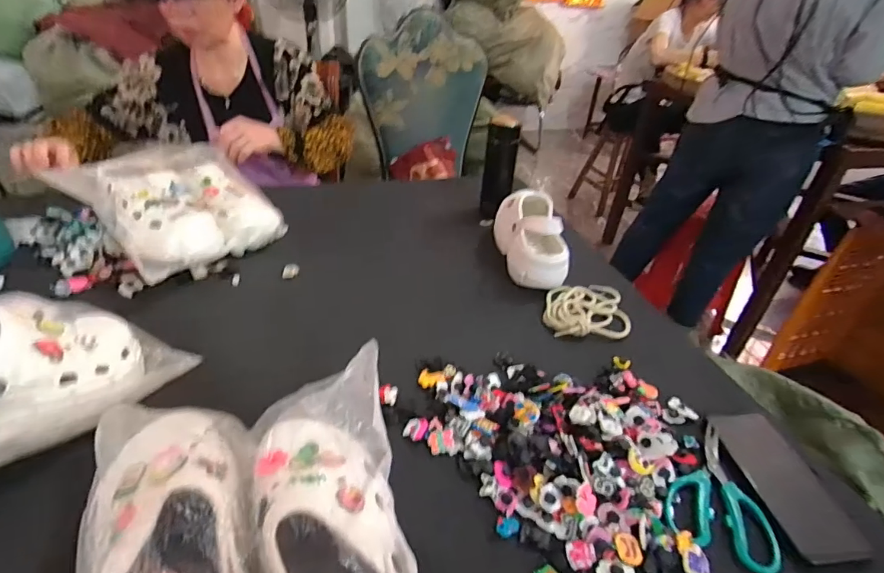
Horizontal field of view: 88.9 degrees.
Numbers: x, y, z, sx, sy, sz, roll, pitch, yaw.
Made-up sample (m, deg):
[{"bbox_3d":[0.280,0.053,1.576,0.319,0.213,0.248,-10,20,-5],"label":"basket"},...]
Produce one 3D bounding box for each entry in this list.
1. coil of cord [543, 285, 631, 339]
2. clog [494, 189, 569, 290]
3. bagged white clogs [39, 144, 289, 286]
[{"bbox_3d":[0.222,0.029,0.703,0.124,0.024,0.146,7,35,3],"label":"coil of cord"},{"bbox_3d":[0.154,-0.094,0.783,0.083,0.101,0.195,0,36,-7],"label":"clog"},{"bbox_3d":[-0.451,-0.141,0.785,0.303,0.132,0.244,30,42,30],"label":"bagged white clogs"}]

